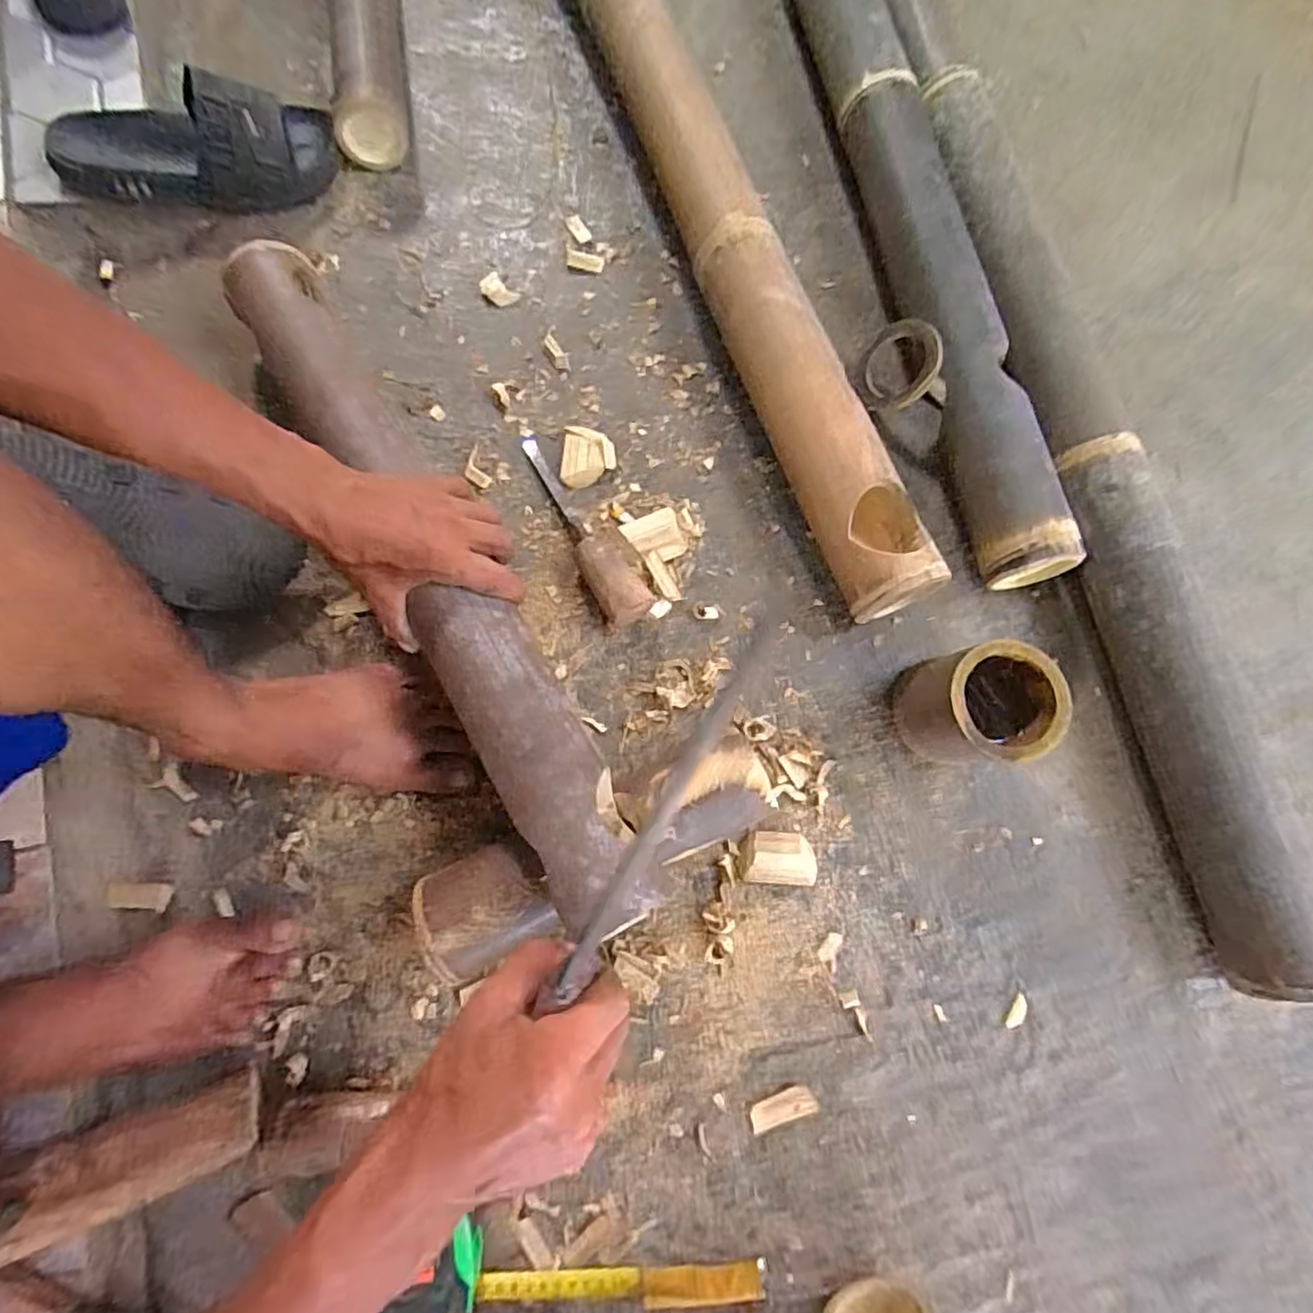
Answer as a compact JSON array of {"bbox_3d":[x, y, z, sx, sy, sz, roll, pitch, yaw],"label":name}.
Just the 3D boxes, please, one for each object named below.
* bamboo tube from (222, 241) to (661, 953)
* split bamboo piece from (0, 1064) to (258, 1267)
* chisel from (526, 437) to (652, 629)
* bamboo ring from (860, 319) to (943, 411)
[{"bbox_3d":[-0.185,-0.083,0.508,0.077,0.079,0.636,-31,74,-7],"label":"bamboo tube"},{"bbox_3d":[-0.341,0.329,0.421,0.132,0.014,0.053,-10,57,-29],"label":"split bamboo piece"},{"bbox_3d":[-0.073,-0.119,0.580,0.052,0.039,0.215,-33,79,-8],"label":"chisel"},{"bbox_3d":[0.235,-0.280,0.617,0.012,0.082,0.075,-10,86,-43],"label":"bamboo ring"}]

